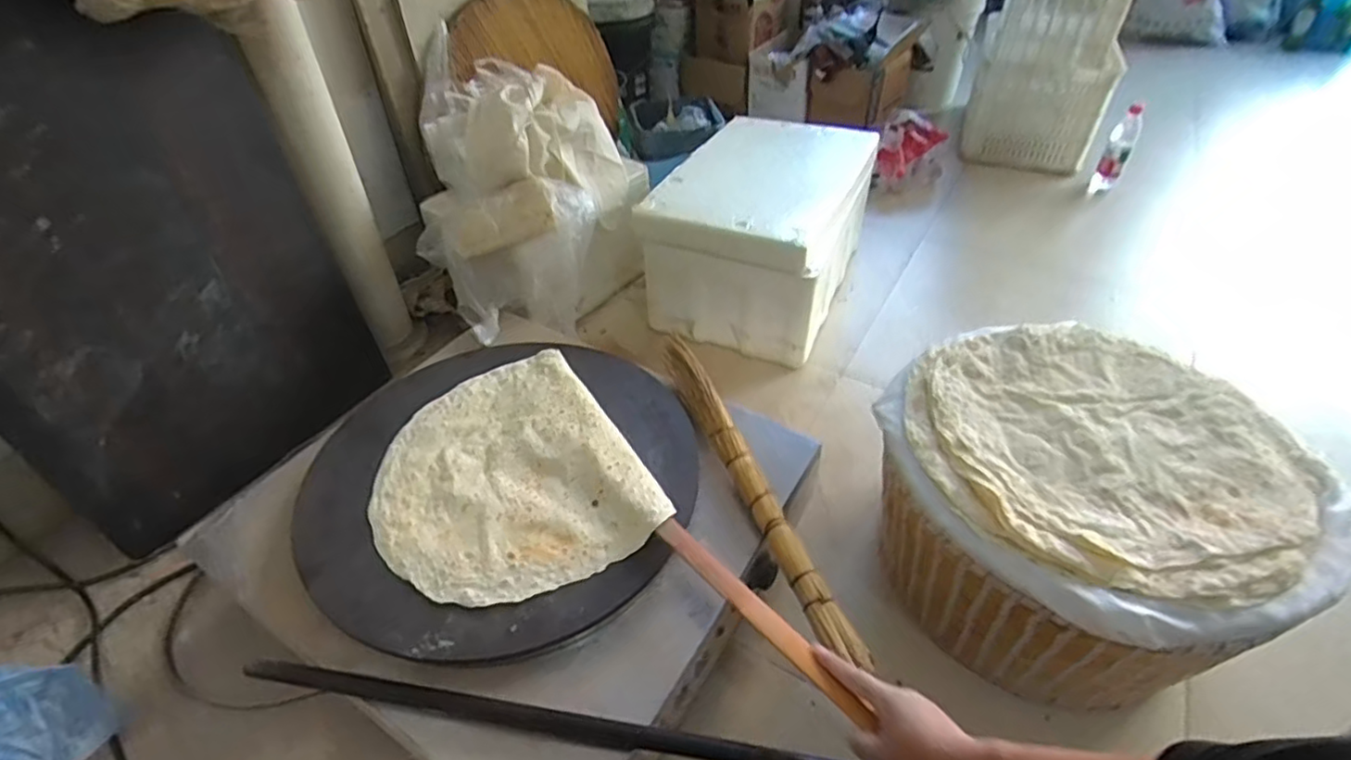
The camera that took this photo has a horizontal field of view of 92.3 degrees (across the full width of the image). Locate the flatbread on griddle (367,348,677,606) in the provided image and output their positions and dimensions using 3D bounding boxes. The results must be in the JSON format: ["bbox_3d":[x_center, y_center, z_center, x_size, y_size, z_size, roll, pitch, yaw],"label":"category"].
[{"bbox_3d":[-0.228,0.112,0.849,0.316,0.040,0.387,-23,47,-21],"label":"flatbread on griddle"}]

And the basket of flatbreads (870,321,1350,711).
[{"bbox_3d":[0.489,0.159,0.842,0.431,0.247,0.448,-1,43,1],"label":"basket of flatbreads"}]

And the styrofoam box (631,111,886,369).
[{"bbox_3d":[0.194,-0.335,1.421,0.370,0.270,0.547,16,46,18],"label":"styrofoam box"}]

